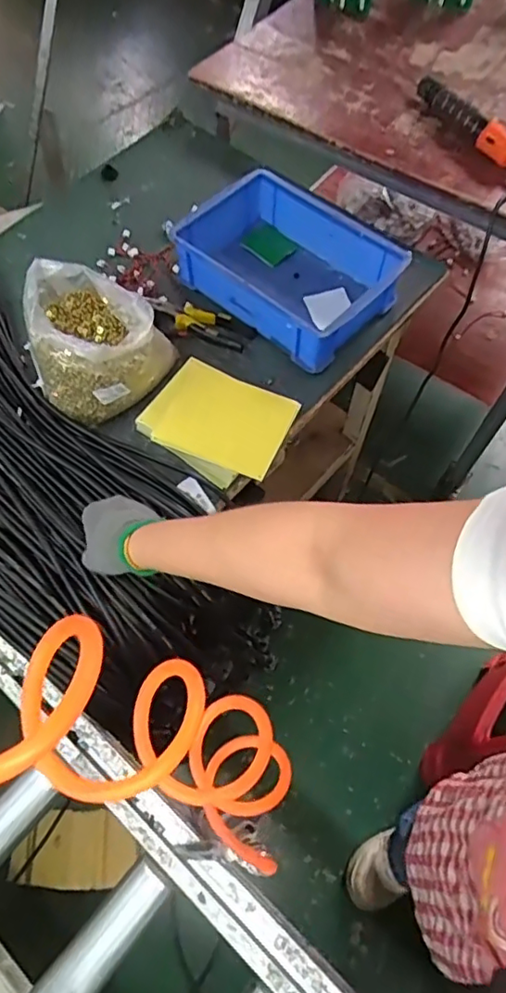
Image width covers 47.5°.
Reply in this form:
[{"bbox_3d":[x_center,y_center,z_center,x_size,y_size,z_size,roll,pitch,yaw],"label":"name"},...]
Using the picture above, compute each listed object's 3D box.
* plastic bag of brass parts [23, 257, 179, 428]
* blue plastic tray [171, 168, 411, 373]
[{"bbox_3d":[-0.195,-0.184,0.730,0.159,0.148,0.144,7,63,4],"label":"plastic bag of brass parts"},{"bbox_3d":[0.051,-0.348,0.855,0.306,0.091,0.230,38,69,17],"label":"blue plastic tray"}]

